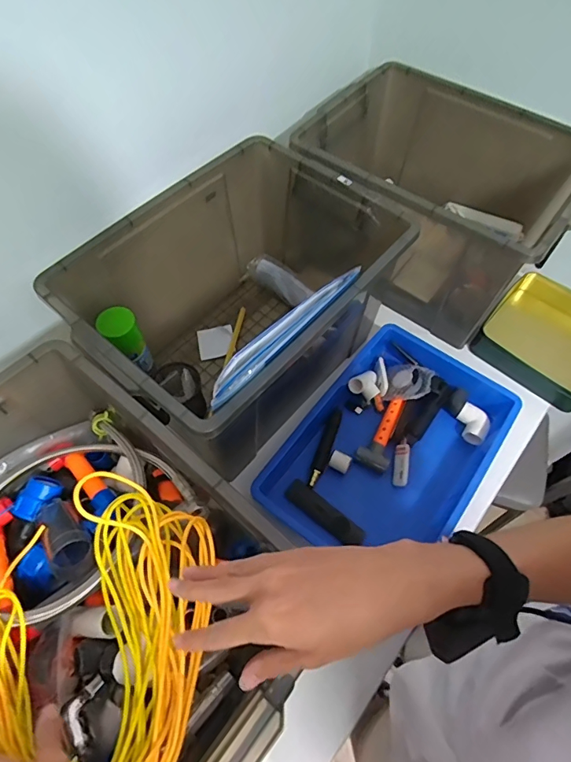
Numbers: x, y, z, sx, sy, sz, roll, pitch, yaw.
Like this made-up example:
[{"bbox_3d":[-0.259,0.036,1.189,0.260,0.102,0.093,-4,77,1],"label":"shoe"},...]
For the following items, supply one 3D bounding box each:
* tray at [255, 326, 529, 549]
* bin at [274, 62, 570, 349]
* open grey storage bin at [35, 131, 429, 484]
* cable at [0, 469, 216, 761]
[{"bbox_3d":[0.182,0.126,0.795,0.320,0.083,0.430,34,65,17],"label":"tray"},{"bbox_3d":[0.295,-0.376,0.937,0.507,0.304,0.413,30,64,15],"label":"bin"},{"bbox_3d":[-0.072,-0.119,0.804,0.356,0.337,0.508,36,66,18],"label":"open grey storage bin"},{"bbox_3d":[-0.195,0.227,0.429,0.264,0.066,0.252,26,63,13],"label":"cable"}]

